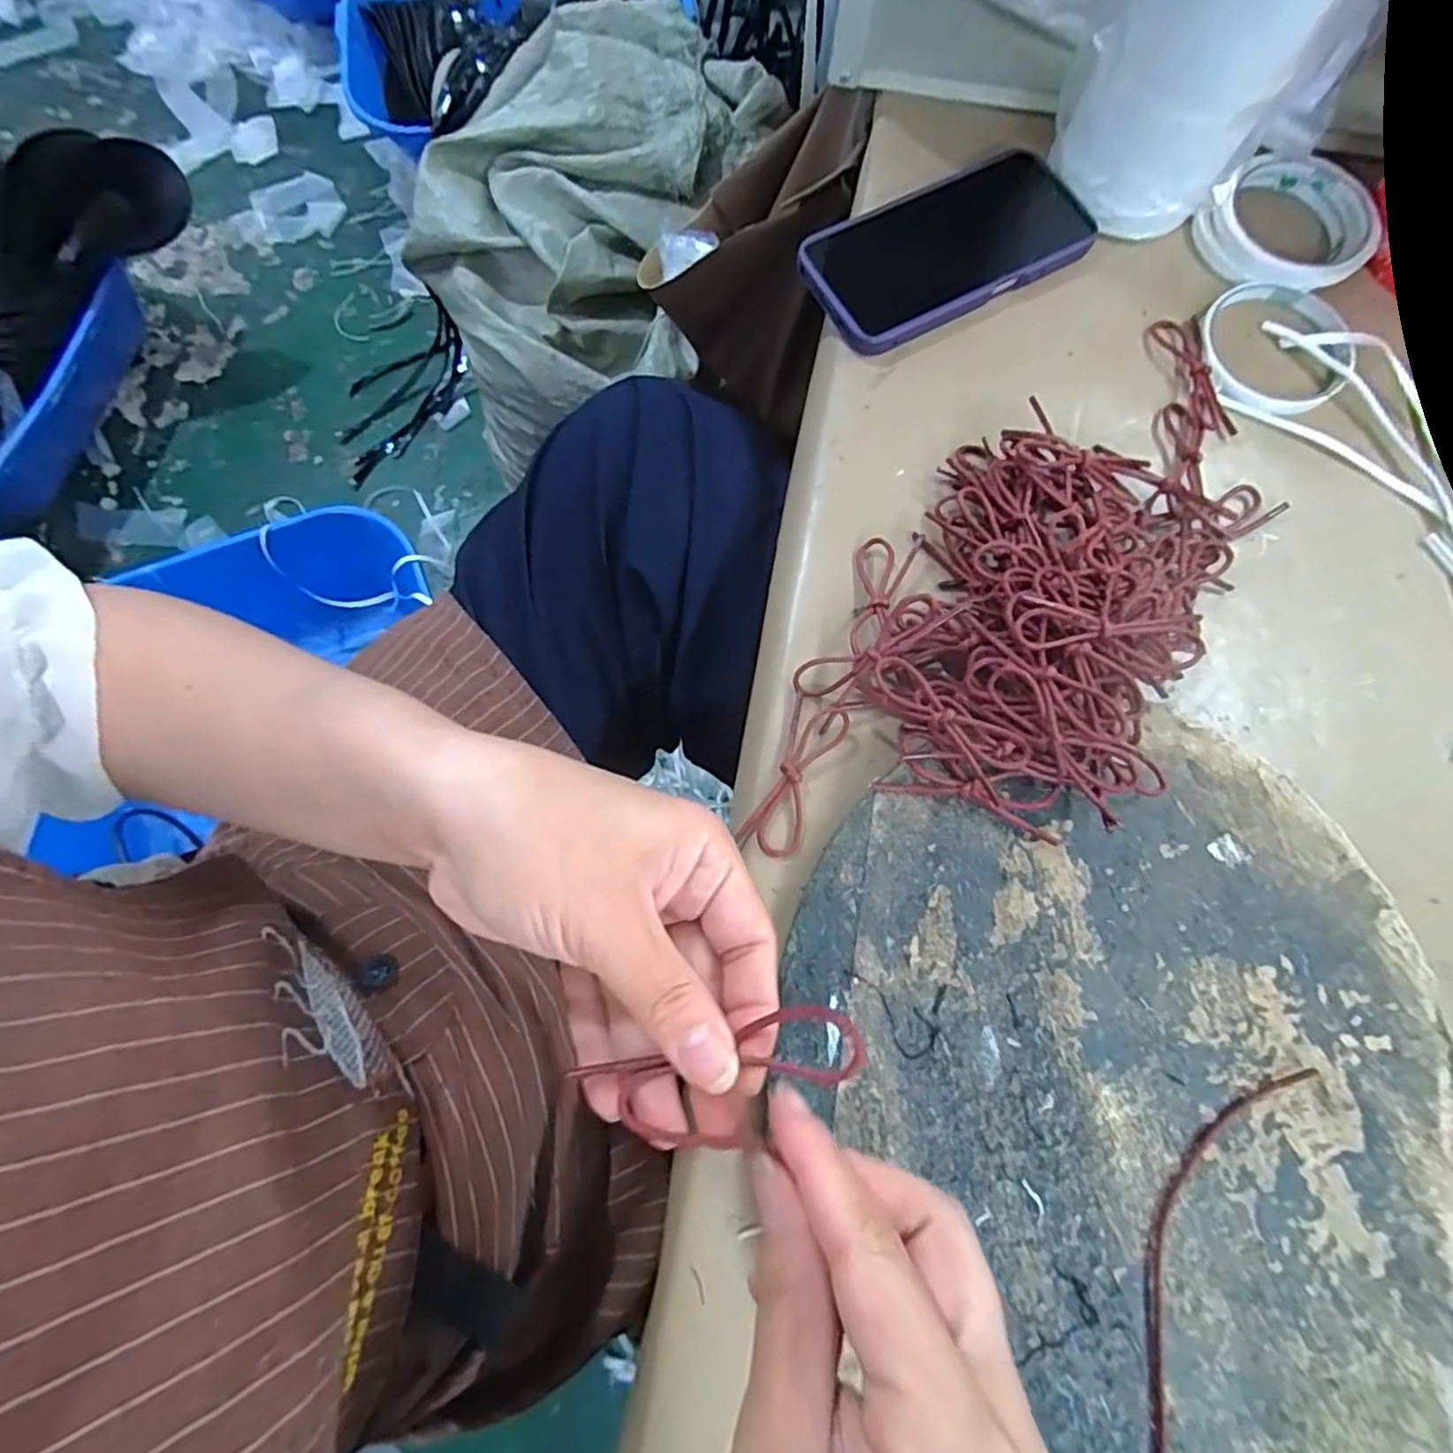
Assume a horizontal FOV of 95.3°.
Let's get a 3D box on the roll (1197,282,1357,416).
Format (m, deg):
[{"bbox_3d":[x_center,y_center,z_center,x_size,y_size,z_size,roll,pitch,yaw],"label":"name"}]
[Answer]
[{"bbox_3d":[0.307,-0.213,0.372,0.084,0.010,0.083,0,76,-1],"label":"roll"}]

